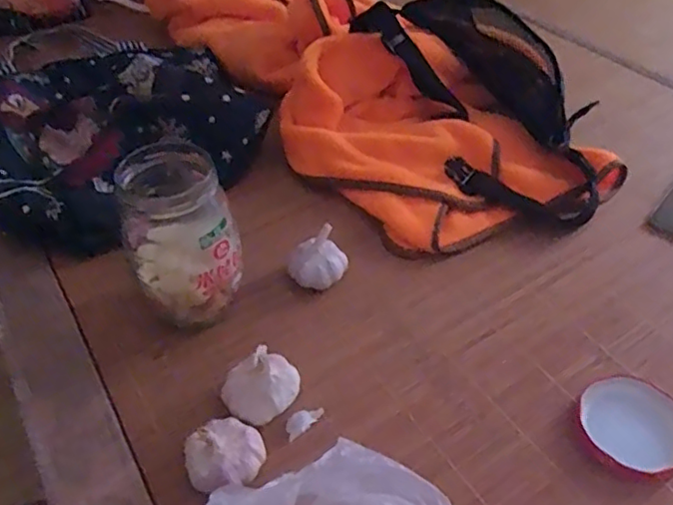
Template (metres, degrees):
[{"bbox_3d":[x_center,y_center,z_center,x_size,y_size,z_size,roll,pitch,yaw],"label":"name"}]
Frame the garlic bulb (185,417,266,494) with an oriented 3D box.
[{"bbox_3d":[-0.082,0.151,0.449,0.055,0.047,0.050,-1,45,1],"label":"garlic bulb"}]

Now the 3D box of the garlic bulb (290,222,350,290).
[{"bbox_3d":[-0.018,0.009,0.587,0.058,0.044,0.047,-11,46,-8],"label":"garlic bulb"}]

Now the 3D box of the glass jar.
[{"bbox_3d":[-0.133,-0.007,0.533,0.087,0.149,0.094,-1,45,1],"label":"glass jar"}]

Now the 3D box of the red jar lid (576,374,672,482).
[{"bbox_3d":[0.225,0.130,0.459,0.075,0.012,0.078,-1,42,1],"label":"red jar lid"}]

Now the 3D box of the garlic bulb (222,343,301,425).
[{"bbox_3d":[-0.060,0.110,0.488,0.060,0.051,0.045,-14,46,-11],"label":"garlic bulb"}]

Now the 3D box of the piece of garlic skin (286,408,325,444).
[{"bbox_3d":[-0.025,0.135,0.488,0.035,0.011,0.017,-21,46,-20],"label":"piece of garlic skin"}]

